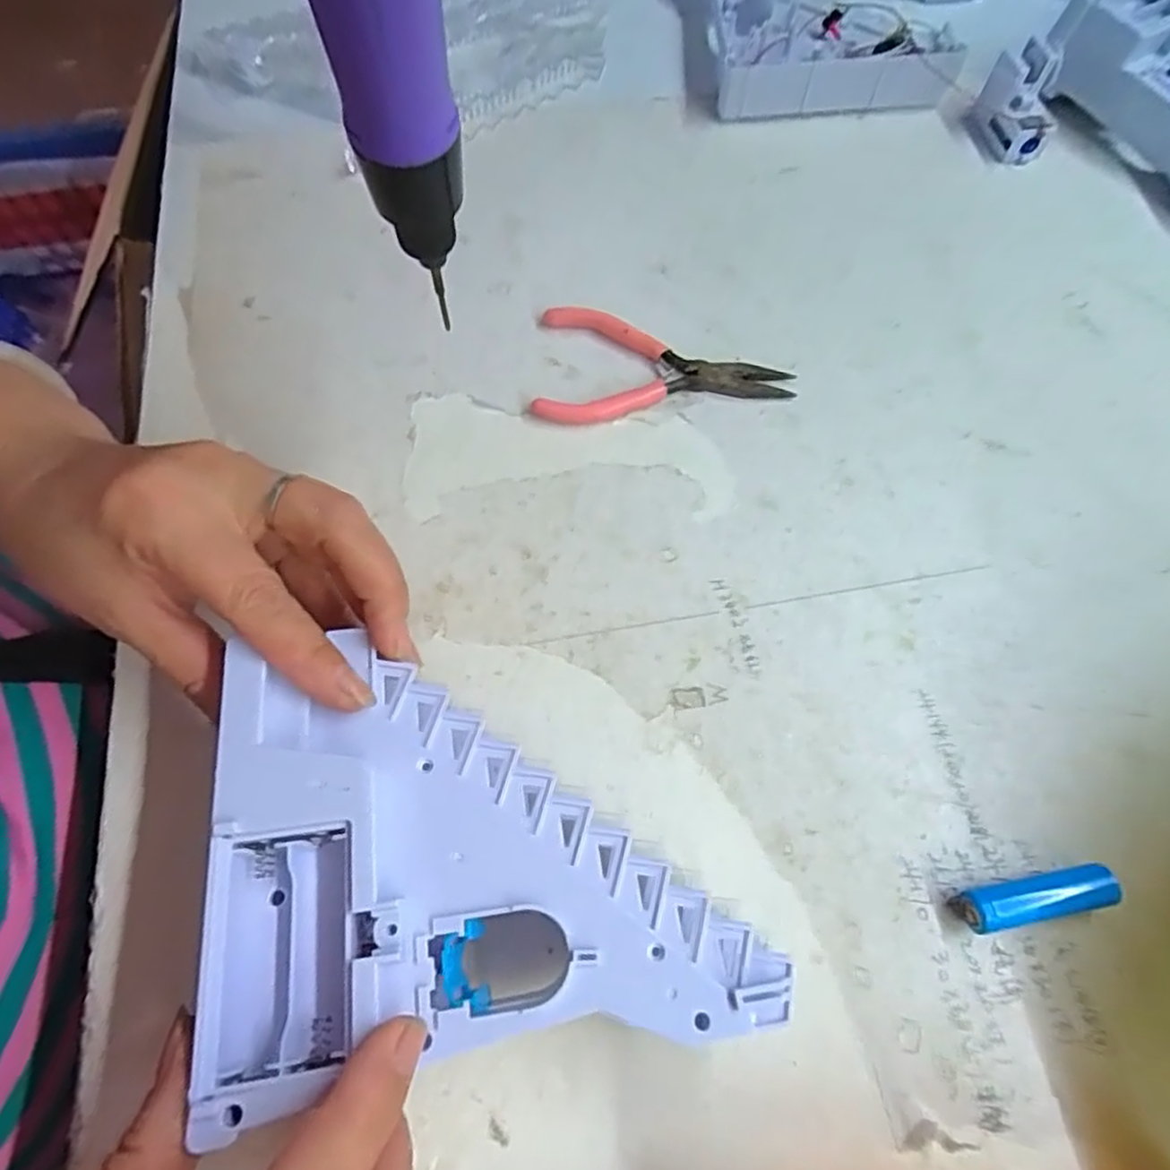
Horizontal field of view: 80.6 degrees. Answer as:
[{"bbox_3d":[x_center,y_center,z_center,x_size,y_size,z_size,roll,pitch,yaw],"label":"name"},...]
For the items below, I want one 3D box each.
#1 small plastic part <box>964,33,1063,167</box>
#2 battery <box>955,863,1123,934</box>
[{"bbox_3d":[0.242,-0.265,0.382,0.034,0.045,0.037,-4,66,-1],"label":"small plastic part"},{"bbox_3d":[0.154,0.107,0.235,0.051,0.013,0.013,-10,67,-4],"label":"battery"}]

